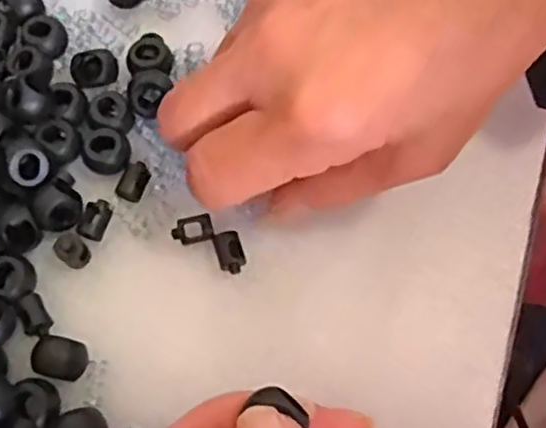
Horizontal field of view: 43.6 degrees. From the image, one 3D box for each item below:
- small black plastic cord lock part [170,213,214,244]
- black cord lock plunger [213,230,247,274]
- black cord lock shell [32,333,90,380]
[{"bbox_3d":[-0.029,0.006,0.246,0.015,0.004,0.009,-11,70,-5],"label":"small black plastic cord lock part"},{"bbox_3d":[-0.015,0.014,0.243,0.009,0.005,0.015,-15,70,-7],"label":"black cord lock plunger"},{"bbox_3d":[-0.070,0.048,0.227,0.017,0.011,0.014,13,69,4],"label":"black cord lock shell"}]

